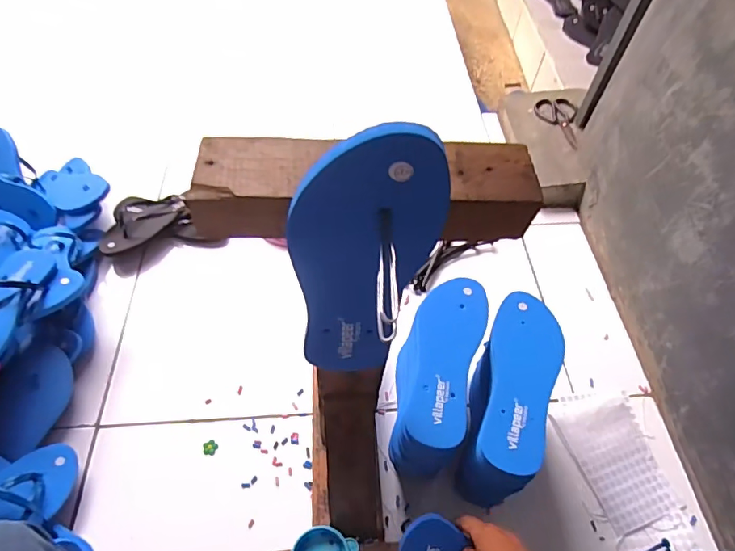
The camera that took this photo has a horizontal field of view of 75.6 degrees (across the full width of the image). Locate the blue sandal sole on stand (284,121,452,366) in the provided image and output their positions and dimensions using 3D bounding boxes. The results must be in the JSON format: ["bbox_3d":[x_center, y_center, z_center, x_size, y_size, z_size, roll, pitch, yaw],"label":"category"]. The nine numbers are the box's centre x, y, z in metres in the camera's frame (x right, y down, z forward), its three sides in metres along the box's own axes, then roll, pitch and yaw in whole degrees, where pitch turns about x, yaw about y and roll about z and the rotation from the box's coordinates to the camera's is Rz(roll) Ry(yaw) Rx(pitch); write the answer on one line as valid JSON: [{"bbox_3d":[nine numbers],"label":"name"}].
[{"bbox_3d":[-0.002,0.001,0.324,0.090,0.224,0.026,0,55,-2],"label":"blue sandal sole on stand"}]

